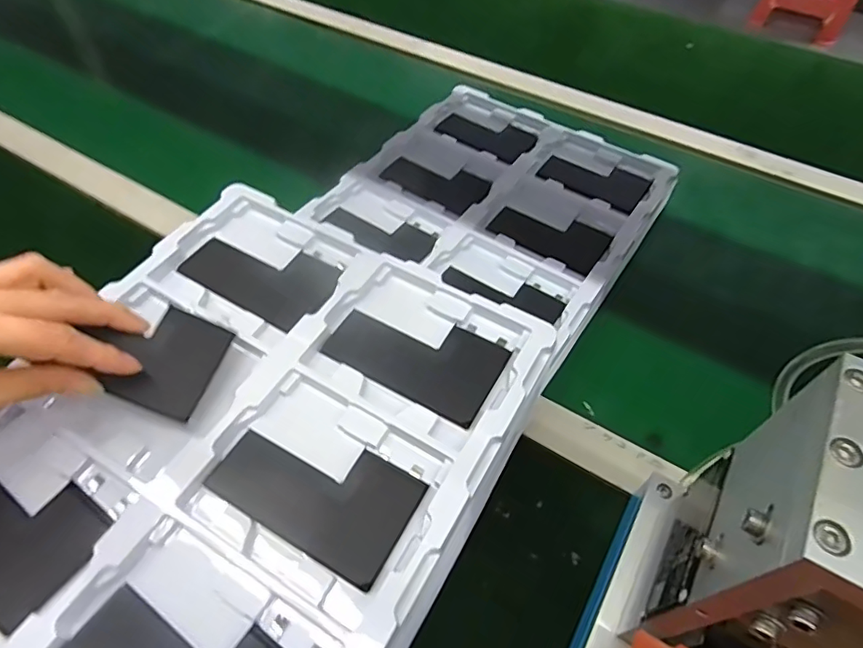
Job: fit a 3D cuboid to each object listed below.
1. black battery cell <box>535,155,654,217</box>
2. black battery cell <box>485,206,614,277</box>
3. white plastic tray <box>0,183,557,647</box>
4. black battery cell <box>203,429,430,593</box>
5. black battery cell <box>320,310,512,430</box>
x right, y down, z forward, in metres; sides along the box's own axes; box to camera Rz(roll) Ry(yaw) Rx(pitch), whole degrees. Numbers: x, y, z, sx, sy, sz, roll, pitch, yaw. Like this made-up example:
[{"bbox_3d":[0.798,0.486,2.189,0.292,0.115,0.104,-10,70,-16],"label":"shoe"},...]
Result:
[{"bbox_3d":[0.171,-0.151,0.561,0.105,0.005,0.063,30,60,20],"label":"black battery cell"},{"bbox_3d":[0.113,-0.086,0.513,0.105,0.006,0.063,29,59,19],"label":"black battery cell"},{"bbox_3d":[-0.112,0.063,0.309,0.275,0.015,0.309,26,58,17],"label":"white plastic tray"},{"bbox_3d":[-0.063,0.089,0.294,0.106,0.004,0.061,25,58,17],"label":"black battery cell"},{"bbox_3d":[-0.010,0.019,0.344,0.106,0.004,0.060,24,58,16],"label":"black battery cell"}]

